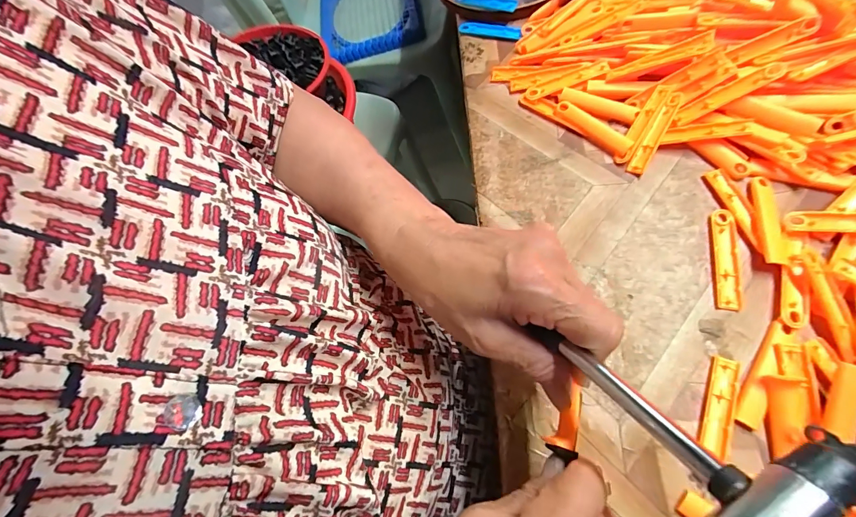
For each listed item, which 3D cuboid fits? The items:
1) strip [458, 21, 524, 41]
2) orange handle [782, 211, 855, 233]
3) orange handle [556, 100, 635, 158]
[{"bbox_3d":[0.066,-0.245,0.404,0.070,0.013,0.012,24,65,14],"label":"strip"},{"bbox_3d":[0.288,-0.024,0.252,0.074,0.008,0.014,4,61,20],"label":"orange handle"},{"bbox_3d":[0.146,-0.116,0.333,0.016,0.015,0.076,-32,65,-15],"label":"orange handle"}]

